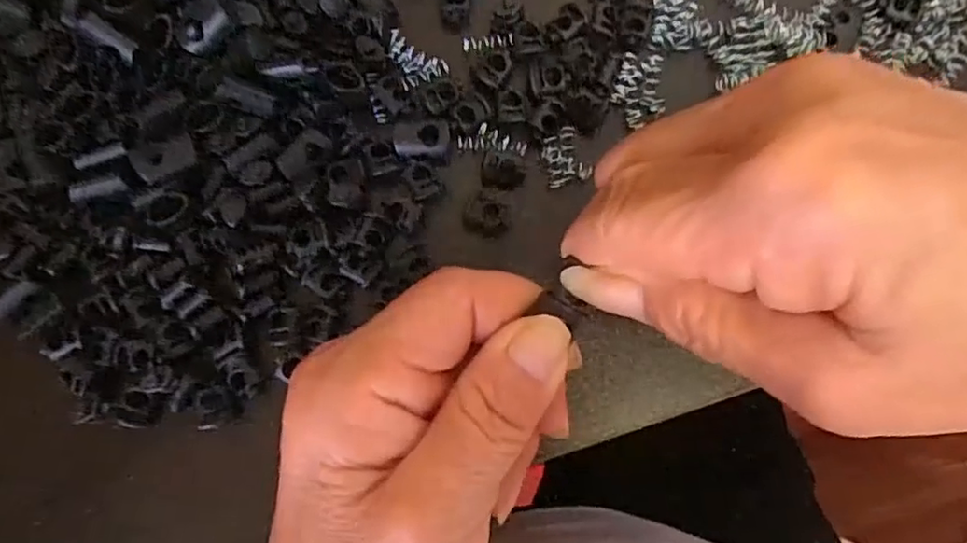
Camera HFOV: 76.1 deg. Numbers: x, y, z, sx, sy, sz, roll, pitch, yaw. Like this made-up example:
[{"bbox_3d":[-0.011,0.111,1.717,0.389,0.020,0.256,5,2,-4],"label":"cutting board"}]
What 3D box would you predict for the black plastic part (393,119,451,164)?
[{"bbox_3d":[-0.022,-0.047,0.218,0.020,0.006,0.016,1,82,-1],"label":"black plastic part"}]

